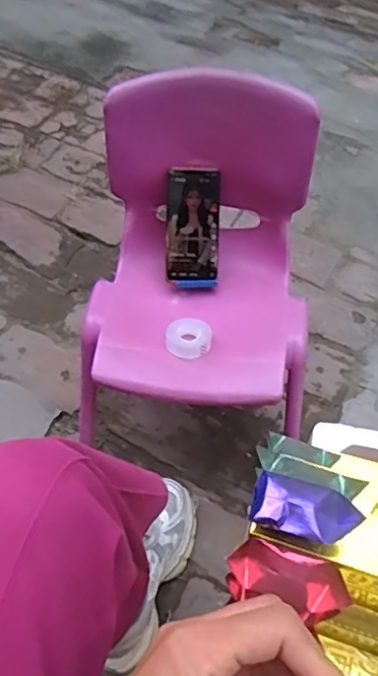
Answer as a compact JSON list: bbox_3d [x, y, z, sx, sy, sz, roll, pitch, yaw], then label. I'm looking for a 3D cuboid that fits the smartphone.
[{"bbox_3d":[0.006,-0.158,0.828,0.069,0.154,0.010,2,11,-2],"label":"smartphone"}]

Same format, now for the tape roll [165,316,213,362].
[{"bbox_3d":[0.000,0.000,0.766,0.058,0.022,0.055,0,55,0],"label":"tape roll"}]

